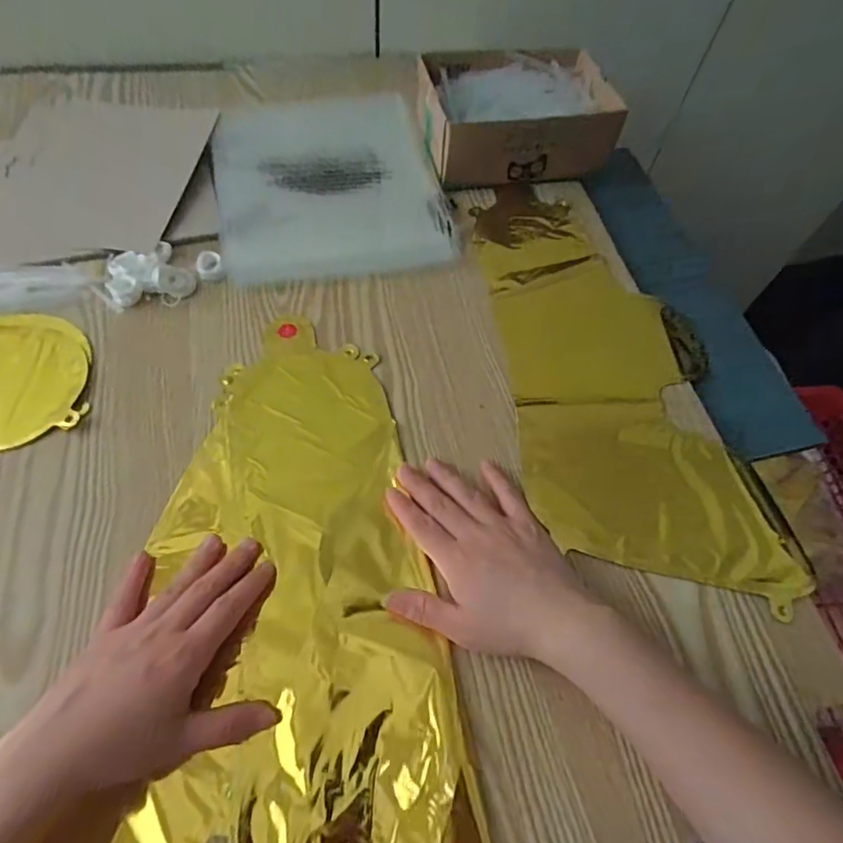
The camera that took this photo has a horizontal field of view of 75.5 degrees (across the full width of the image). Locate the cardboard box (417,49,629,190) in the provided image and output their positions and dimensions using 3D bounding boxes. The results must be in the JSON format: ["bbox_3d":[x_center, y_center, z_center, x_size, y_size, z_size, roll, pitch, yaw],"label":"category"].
[{"bbox_3d":[0.093,-0.319,0.561,0.190,0.062,0.146,-6,62,-7],"label":"cardboard box"}]

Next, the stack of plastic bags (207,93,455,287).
[{"bbox_3d":[-0.091,-0.240,0.536,0.208,0.016,0.239,-10,62,-10],"label":"stack of plastic bags"}]

